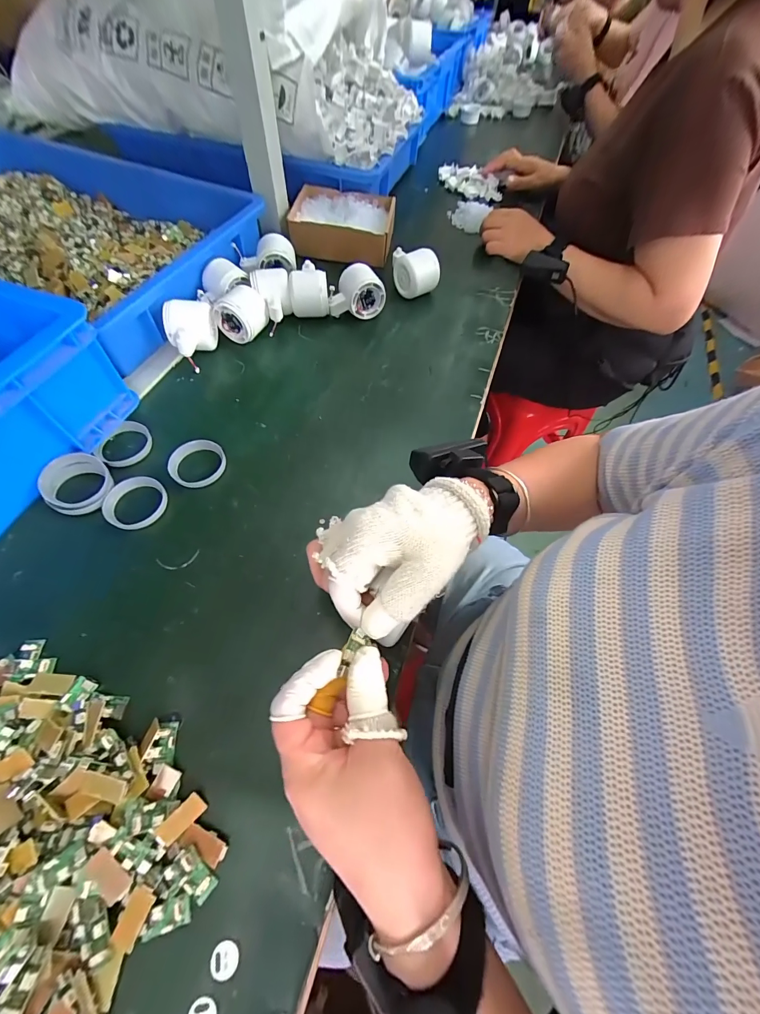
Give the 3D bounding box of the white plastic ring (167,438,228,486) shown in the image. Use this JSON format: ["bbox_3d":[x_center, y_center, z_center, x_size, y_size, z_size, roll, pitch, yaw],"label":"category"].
[{"bbox_3d":[-0.202,-0.049,0.400,0.048,0.016,0.061,42,67,18],"label":"white plastic ring"}]

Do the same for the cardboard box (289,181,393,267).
[{"bbox_3d":[-0.066,-0.498,0.638,0.173,0.055,0.144,7,61,1],"label":"cardboard box"}]

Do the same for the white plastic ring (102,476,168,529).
[{"bbox_3d":[-0.258,-0.005,0.380,0.059,0.008,0.058,1,61,-2],"label":"white plastic ring"}]

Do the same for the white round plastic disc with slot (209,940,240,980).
[{"bbox_3d":[-0.099,0.289,0.229,0.018,0.004,0.017,1,61,-2],"label":"white round plastic disc with slot"}]

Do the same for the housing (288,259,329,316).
[{"bbox_3d":[-0.102,-0.315,0.526,0.053,0.052,0.061,-2,61,-4],"label":"housing"}]

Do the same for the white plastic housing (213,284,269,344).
[{"bbox_3d":[-0.188,-0.264,0.498,0.062,0.057,0.053,22,62,9],"label":"white plastic housing"}]

